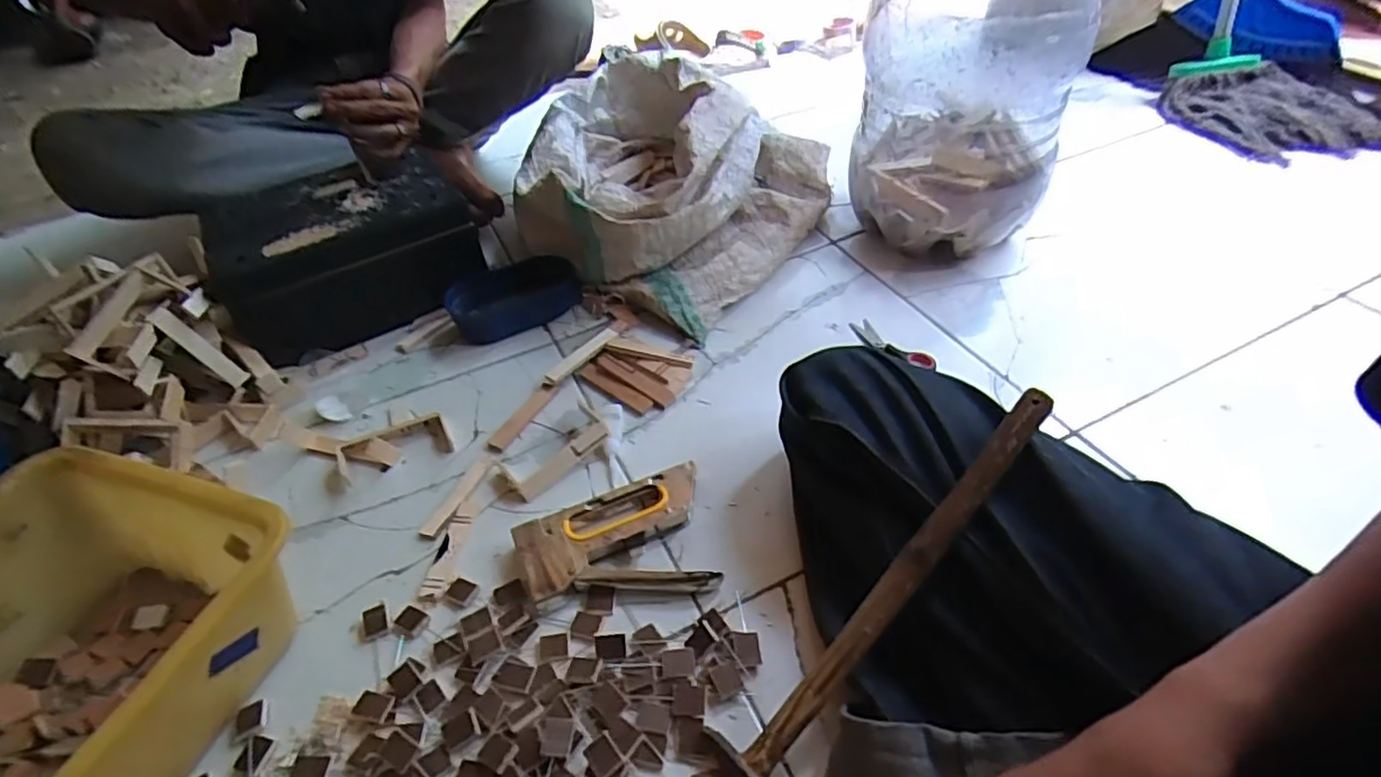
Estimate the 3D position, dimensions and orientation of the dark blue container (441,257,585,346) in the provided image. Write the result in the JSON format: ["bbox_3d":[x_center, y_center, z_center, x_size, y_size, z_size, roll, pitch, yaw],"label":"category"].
[{"bbox_3d":[-0.215,-0.110,0.816,0.156,0.055,0.071,-23,46,-18],"label":"dark blue container"}]

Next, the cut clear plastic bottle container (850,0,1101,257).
[{"bbox_3d":[0.316,-0.318,0.798,0.229,0.254,0.190,10,46,15],"label":"cut clear plastic bottle container"}]

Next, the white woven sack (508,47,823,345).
[{"bbox_3d":[-0.040,-0.311,0.934,0.425,0.181,0.429,21,49,26],"label":"white woven sack"}]

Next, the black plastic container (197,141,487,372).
[{"bbox_3d":[-0.424,-0.170,0.843,0.276,0.146,0.209,-22,46,-16],"label":"black plastic container"}]

